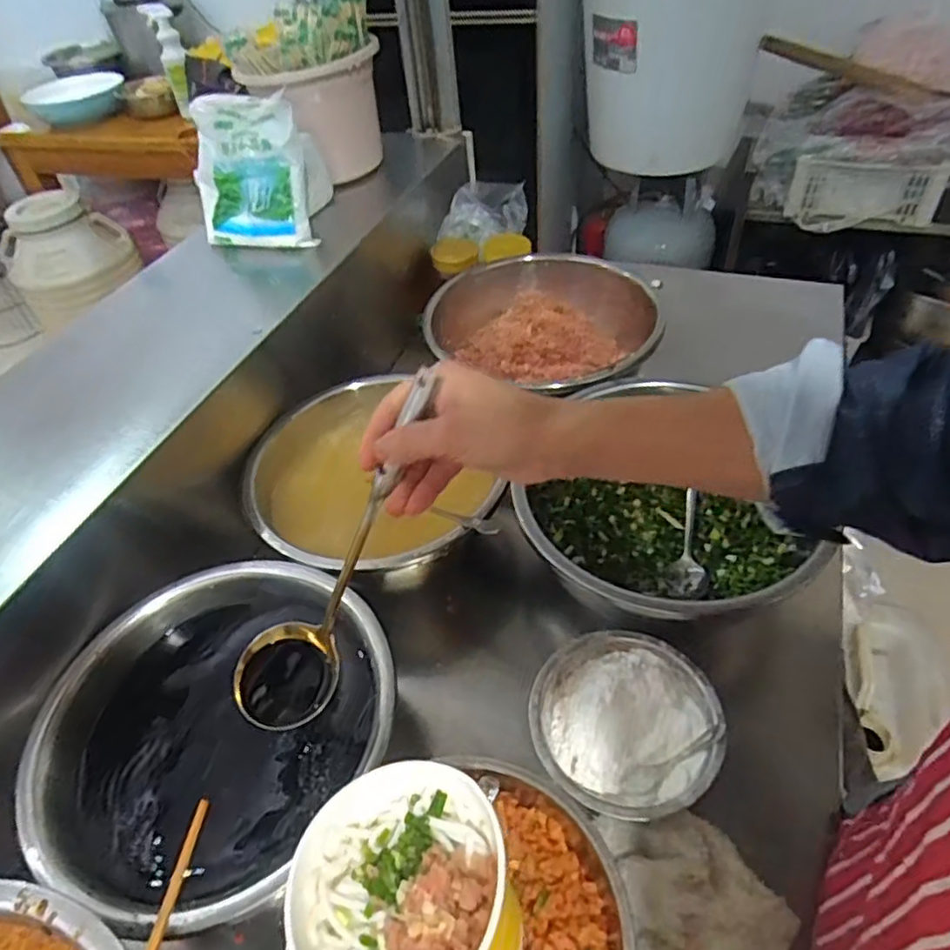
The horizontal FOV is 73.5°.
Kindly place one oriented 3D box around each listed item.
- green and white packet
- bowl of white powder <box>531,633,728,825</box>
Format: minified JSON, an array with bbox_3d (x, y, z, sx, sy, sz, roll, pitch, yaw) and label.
[{"bbox_3d":[-0.278,-0.368,0.777,0.146,0.171,0.044,3,23,15],"label":"green and white packet"},{"bbox_3d":[0.120,0.204,0.519,0.145,0.051,0.140,-3,47,3],"label":"bowl of white powder"}]

